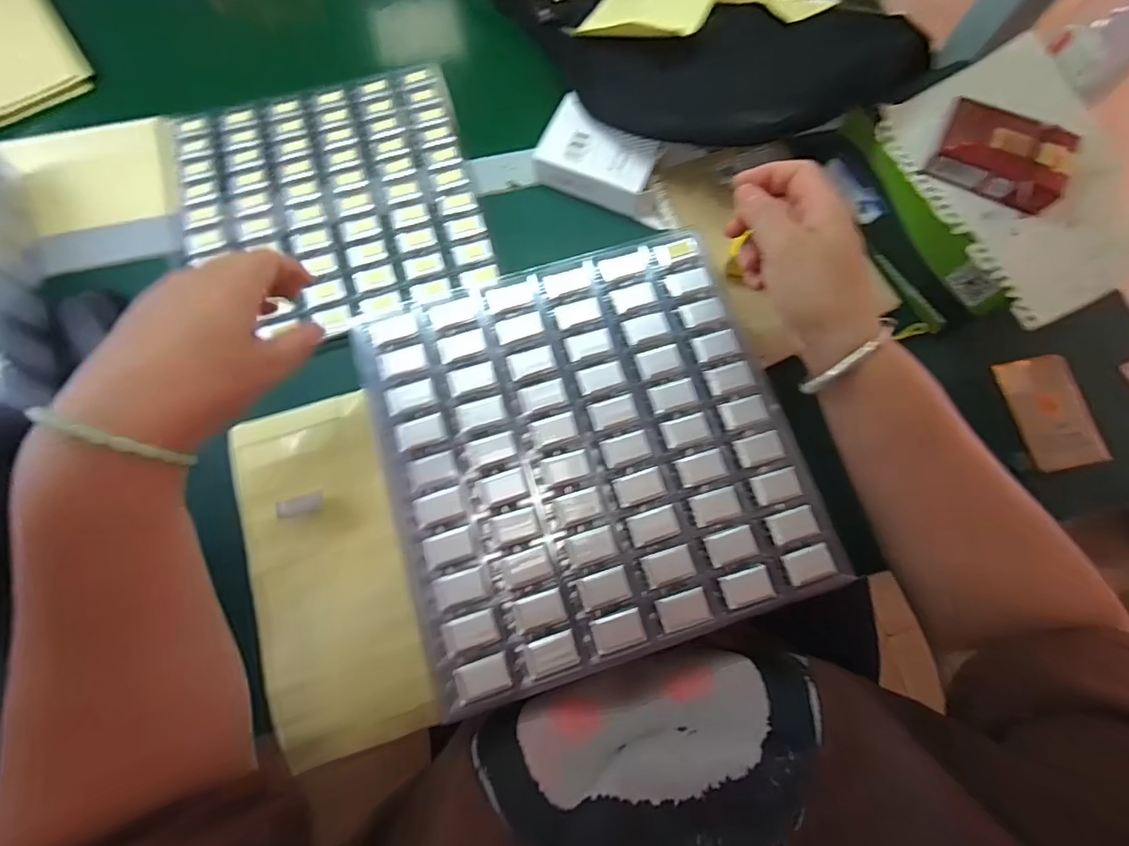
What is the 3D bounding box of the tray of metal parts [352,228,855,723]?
[{"bbox_3d":[0.016,0.014,0.347,0.257,0.012,0.264,-17,75,-6],"label":"tray of metal parts"}]

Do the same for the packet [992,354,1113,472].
[{"bbox_3d":[0.386,-0.010,0.410,0.061,0.014,0.090,-7,74,-4],"label":"packet"}]

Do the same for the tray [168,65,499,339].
[{"bbox_3d":[-0.207,-0.205,0.465,0.248,0.011,0.262,-20,75,-7],"label":"tray"}]

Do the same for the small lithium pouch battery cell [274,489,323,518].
[{"bbox_3d":[-0.194,0.061,0.381,0.033,0.008,0.013,-16,71,-41],"label":"small lithium pouch battery cell"}]

